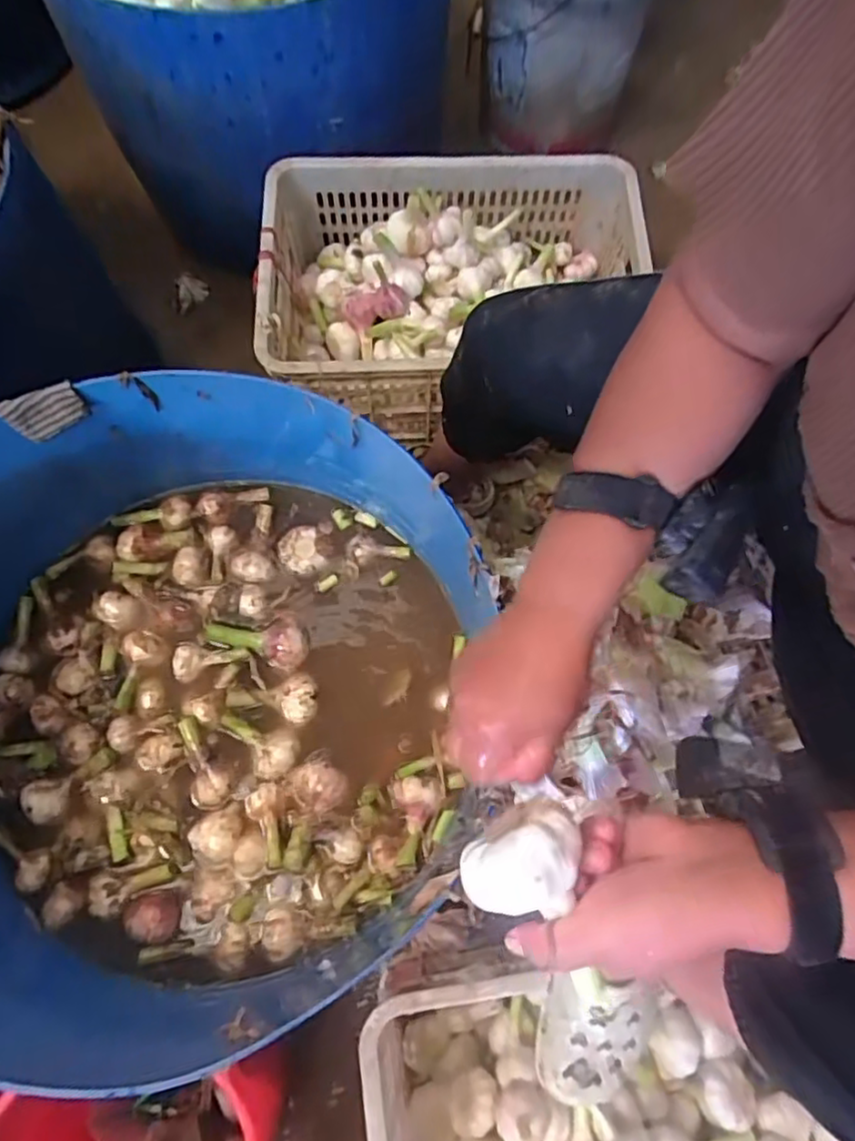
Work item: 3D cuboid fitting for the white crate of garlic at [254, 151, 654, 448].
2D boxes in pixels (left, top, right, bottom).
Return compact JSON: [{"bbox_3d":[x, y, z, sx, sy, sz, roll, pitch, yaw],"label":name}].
[{"bbox_3d":[0.041,-0.411,0.968,0.545,0.215,0.350,-2,71,-3],"label":"white crate of garlic"}]

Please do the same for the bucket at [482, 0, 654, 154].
[{"bbox_3d":[0.235,-0.977,1.116,0.281,0.324,0.306,1,71,-2],"label":"bucket"}]

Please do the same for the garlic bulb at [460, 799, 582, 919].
[{"bbox_3d":[0.046,0.144,0.322,0.055,0.040,0.051,-2,71,-3],"label":"garlic bulb"}]

